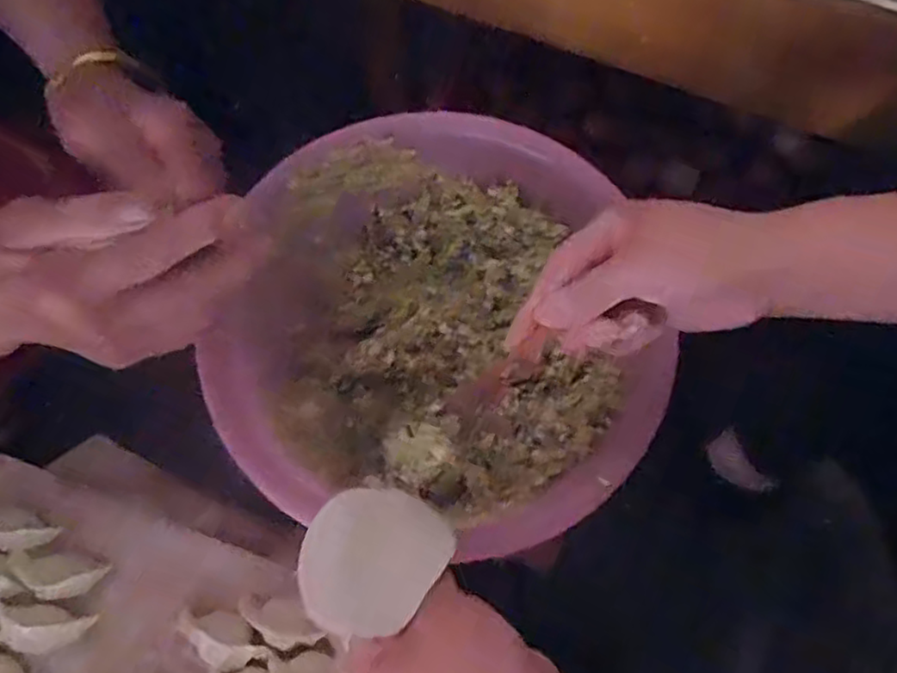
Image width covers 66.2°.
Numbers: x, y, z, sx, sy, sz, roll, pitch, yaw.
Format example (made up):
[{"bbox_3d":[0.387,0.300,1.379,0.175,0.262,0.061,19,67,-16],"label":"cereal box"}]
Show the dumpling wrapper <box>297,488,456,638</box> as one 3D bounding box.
[{"bbox_3d":[-0.037,0.104,0.330,0.063,0.005,0.077,29,45,15],"label":"dumpling wrapper"}]

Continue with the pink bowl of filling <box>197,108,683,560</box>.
[{"bbox_3d":[0.005,-0.009,0.477,0.242,0.096,0.276,-1,72,-1],"label":"pink bowl of filling"}]

